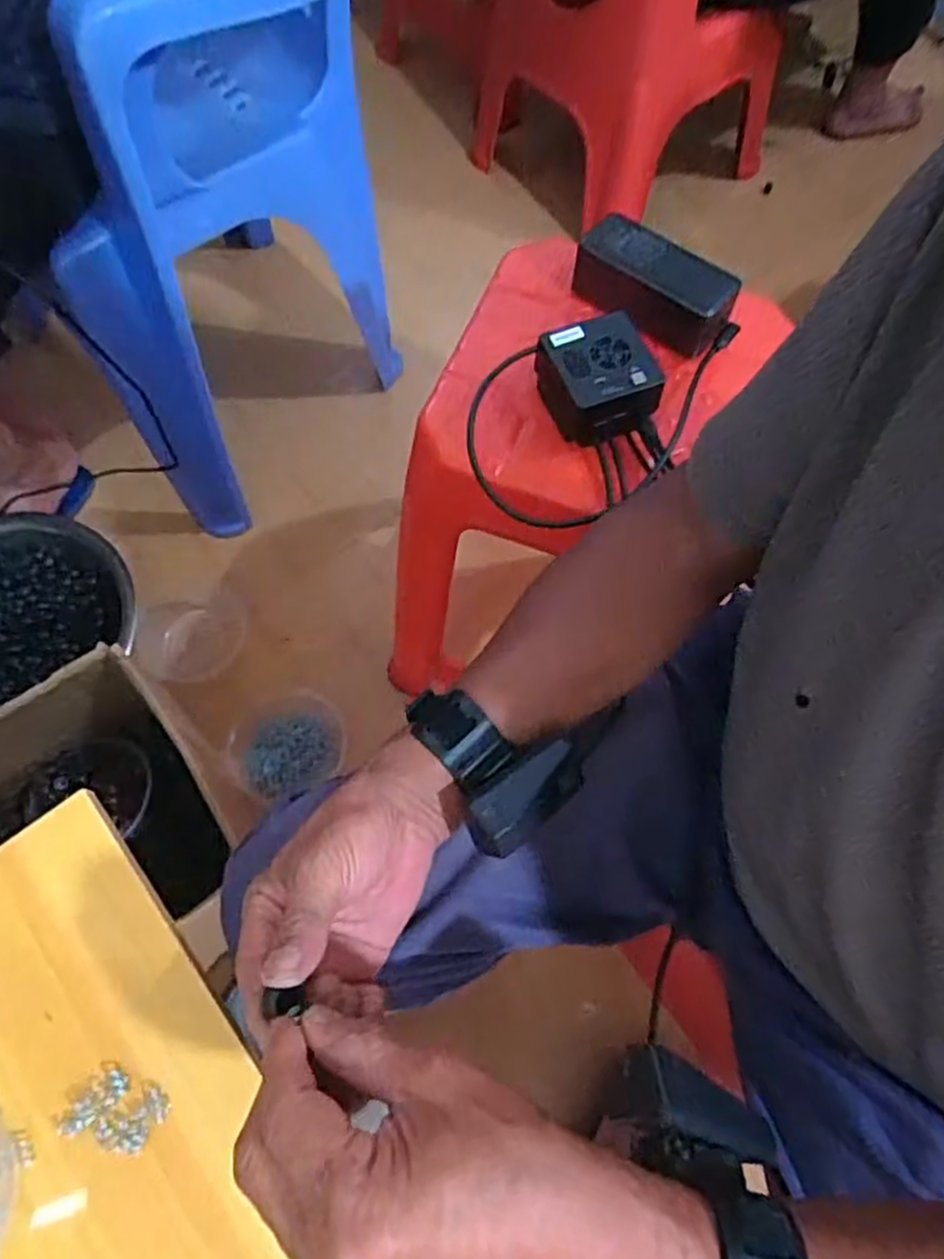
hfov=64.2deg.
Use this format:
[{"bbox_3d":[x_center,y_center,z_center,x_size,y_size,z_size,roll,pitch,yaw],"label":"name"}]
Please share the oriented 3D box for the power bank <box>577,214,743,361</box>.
[{"bbox_3d":[0.146,-0.275,0.608,0.124,0.055,0.056,36,70,14],"label":"power bank"}]

